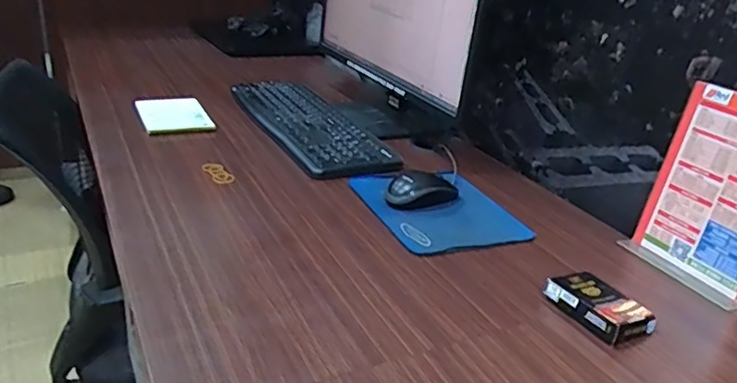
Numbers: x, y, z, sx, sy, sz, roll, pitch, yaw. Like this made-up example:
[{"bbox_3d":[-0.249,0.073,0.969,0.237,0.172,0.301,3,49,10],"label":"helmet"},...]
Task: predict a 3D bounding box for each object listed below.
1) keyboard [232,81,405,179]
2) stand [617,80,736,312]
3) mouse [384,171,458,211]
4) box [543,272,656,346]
[{"bbox_3d":[-0.108,-0.125,1.007,0.169,0.019,0.429,-11,30,-28],"label":"keyboard"},{"bbox_3d":[0.389,0.003,0.666,0.054,0.207,0.151,-8,28,-25],"label":"stand"},{"bbox_3d":[0.072,-0.003,0.787,0.092,0.032,0.054,-13,31,-31],"label":"mouse"},{"bbox_3d":[0.230,0.114,0.594,0.062,0.018,0.094,-13,31,-31],"label":"box"}]

